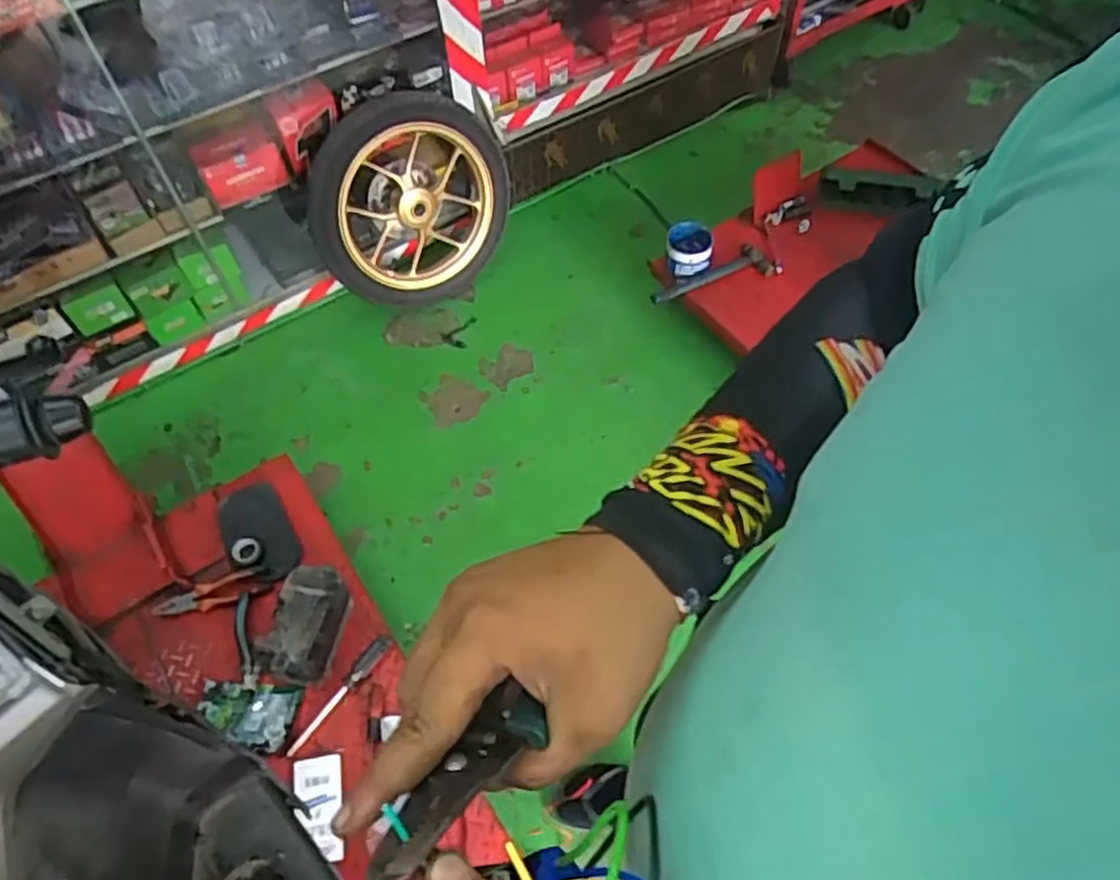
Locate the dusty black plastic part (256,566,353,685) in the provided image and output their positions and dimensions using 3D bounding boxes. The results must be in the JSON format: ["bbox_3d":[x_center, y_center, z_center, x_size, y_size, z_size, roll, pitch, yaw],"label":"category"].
[{"bbox_3d":[-0.421,0.303,1.256,0.107,0.088,0.195,11,58,9],"label":"dusty black plastic part"}]

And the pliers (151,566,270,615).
[{"bbox_3d":[-0.611,0.271,1.334,0.195,0.030,0.049,-13,62,-11],"label":"pliers"}]

